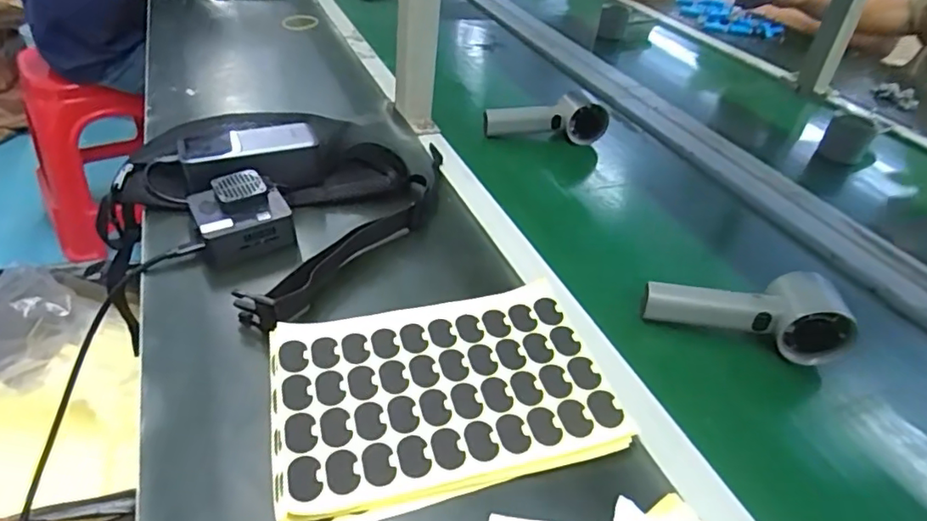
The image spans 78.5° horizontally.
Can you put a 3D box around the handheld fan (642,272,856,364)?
[{"bbox_3d":[0.233,0.038,0.466,0.159,0.062,0.039,13,38,6],"label":"handheld fan"}]

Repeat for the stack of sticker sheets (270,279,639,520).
[{"bbox_3d":[-0.016,0.087,0.395,0.224,0.016,0.157,-5,40,-17],"label":"stack of sticker sheets"}]

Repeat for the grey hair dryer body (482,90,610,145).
[{"bbox_3d":[0.102,-0.180,0.733,0.163,0.060,0.042,-3,39,-15],"label":"grey hair dryer body"}]

